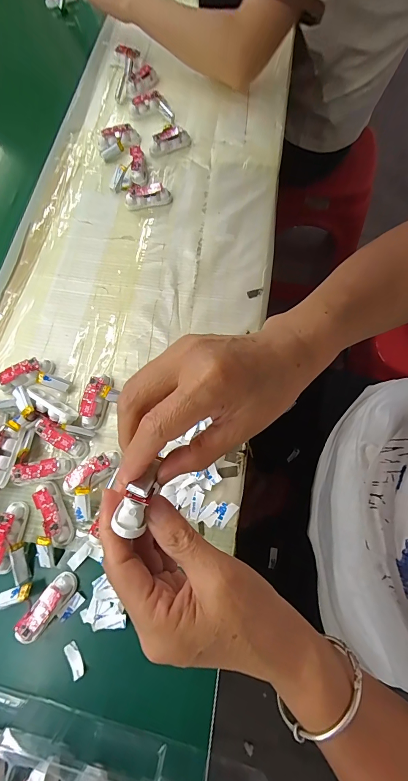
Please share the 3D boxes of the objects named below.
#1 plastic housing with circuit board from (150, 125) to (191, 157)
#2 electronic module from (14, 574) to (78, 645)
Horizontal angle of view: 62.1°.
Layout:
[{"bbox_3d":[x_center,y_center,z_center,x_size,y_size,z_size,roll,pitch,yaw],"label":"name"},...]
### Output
[{"bbox_3d":[-0.050,-0.362,0.487,0.060,0.022,0.028,-18,70,-1],"label":"plastic housing with circuit board"},{"bbox_3d":[-0.139,0.191,0.298,0.019,0.015,0.059,35,77,16],"label":"electronic module"}]

